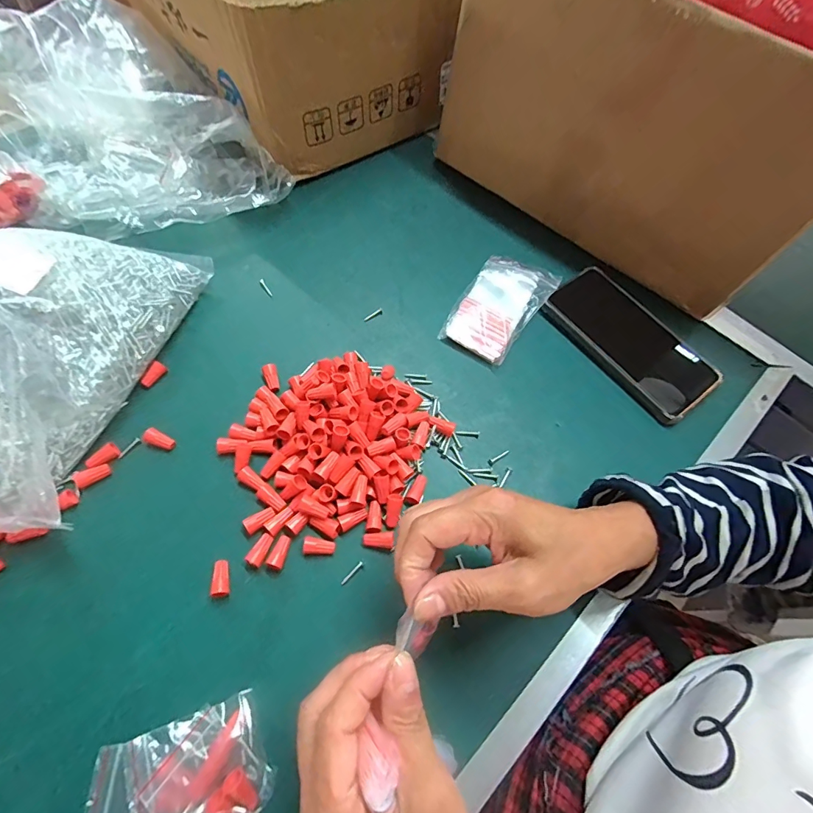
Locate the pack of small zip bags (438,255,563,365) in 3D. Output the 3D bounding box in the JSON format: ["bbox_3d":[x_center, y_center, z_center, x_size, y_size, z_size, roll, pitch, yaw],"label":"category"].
[{"bbox_3d":[0.089,-0.096,0.414,0.071,0.020,0.116,30,66,10],"label":"pack of small zip bags"}]

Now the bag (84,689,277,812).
[{"bbox_3d":[-0.130,0.217,0.242,0.096,0.022,0.069,-17,66,-12],"label":"bag"}]

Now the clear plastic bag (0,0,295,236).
[{"bbox_3d":[-0.299,-0.277,0.443,0.229,0.101,0.299,-35,71,-19],"label":"clear plastic bag"}]

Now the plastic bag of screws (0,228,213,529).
[{"bbox_3d":[-0.302,-0.045,0.319,0.193,0.107,0.261,9,64,0],"label":"plastic bag of screws"}]

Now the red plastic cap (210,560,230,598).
[{"bbox_3d":[-0.128,0.119,0.299,0.011,0.009,0.024,-6,65,-7],"label":"red plastic cap"}]

